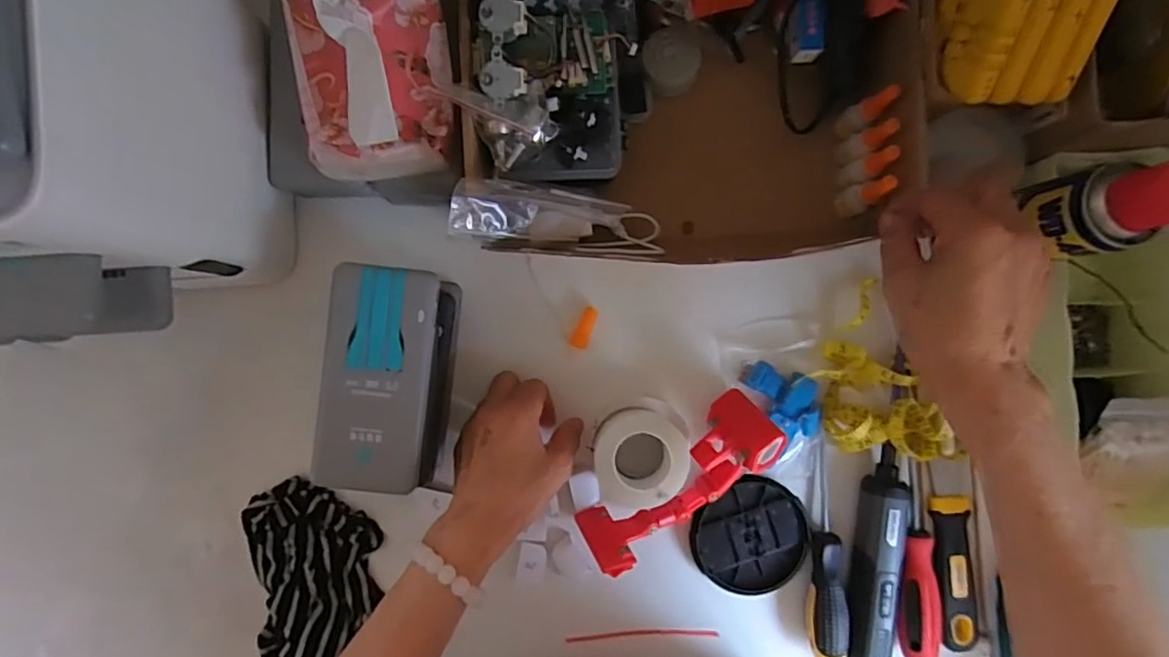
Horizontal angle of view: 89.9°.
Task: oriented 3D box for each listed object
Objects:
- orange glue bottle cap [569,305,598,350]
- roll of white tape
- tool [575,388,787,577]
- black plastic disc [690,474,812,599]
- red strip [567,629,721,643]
[{"bbox_3d":[0.000,-0.001,0.461,0.014,0.010,0.033,18,88,-1],"label":"orange glue bottle cap"},{"bbox_3d":[0.040,0.093,0.430,0.065,0.057,0.063,0,88,-2],"label":"roll of white tape"},{"bbox_3d":[0.073,0.116,0.430,0.161,0.043,0.052,-40,90,-2],"label":"tool"},{"bbox_3d":[0.132,0.165,0.457,0.088,0.007,0.086,0,88,-2],"label":"black plastic disc"},{"bbox_3d":[0.045,0.242,0.462,0.117,0.006,0.006,-2,89,-2],"label":"red strip"}]

